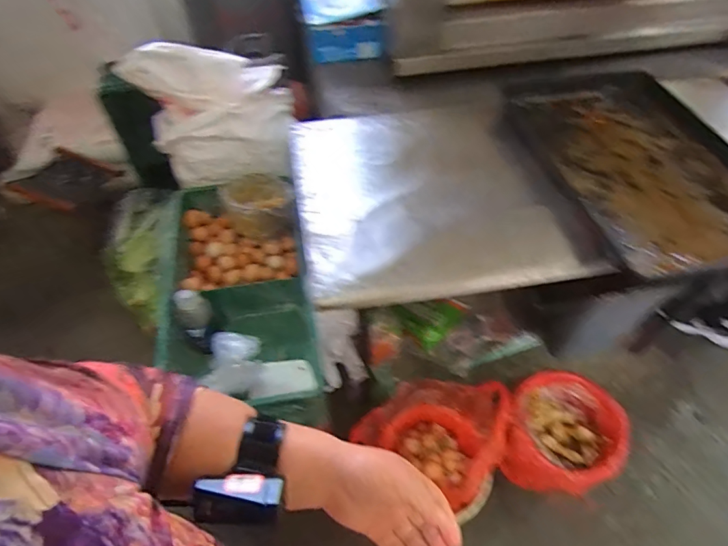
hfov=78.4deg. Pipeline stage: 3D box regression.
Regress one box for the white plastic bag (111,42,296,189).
[{"bbox_3d":[-0.381,-0.404,1.133,0.382,0.328,0.196,-7,53,-5],"label":"white plastic bag"}]

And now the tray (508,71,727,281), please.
[{"bbox_3d":[0.632,-0.255,0.982,0.460,0.028,0.608,-14,54,-10],"label":"tray"}]

